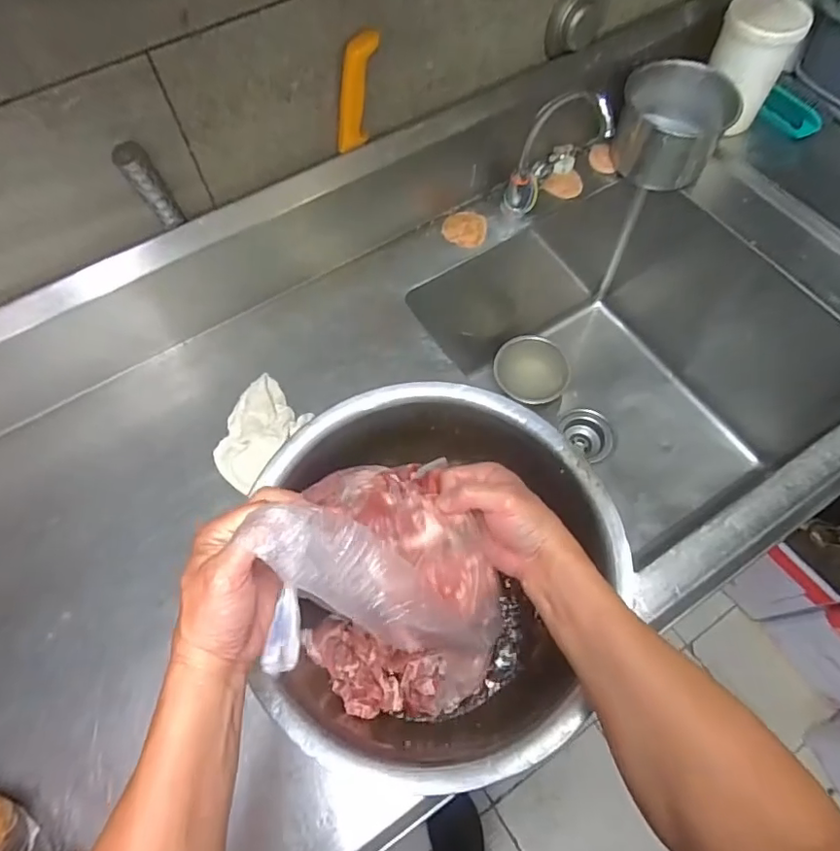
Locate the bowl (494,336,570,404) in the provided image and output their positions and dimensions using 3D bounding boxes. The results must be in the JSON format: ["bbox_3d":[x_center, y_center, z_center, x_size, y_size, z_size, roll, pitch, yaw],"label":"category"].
[{"bbox_3d":[0.234,-0.117,1.163,0.145,0.065,0.136,1,98,7],"label":"bowl"}]

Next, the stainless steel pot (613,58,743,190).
[{"bbox_3d":[0.413,-0.494,0.911,0.167,0.135,0.134,27,68,13],"label":"stainless steel pot"}]

